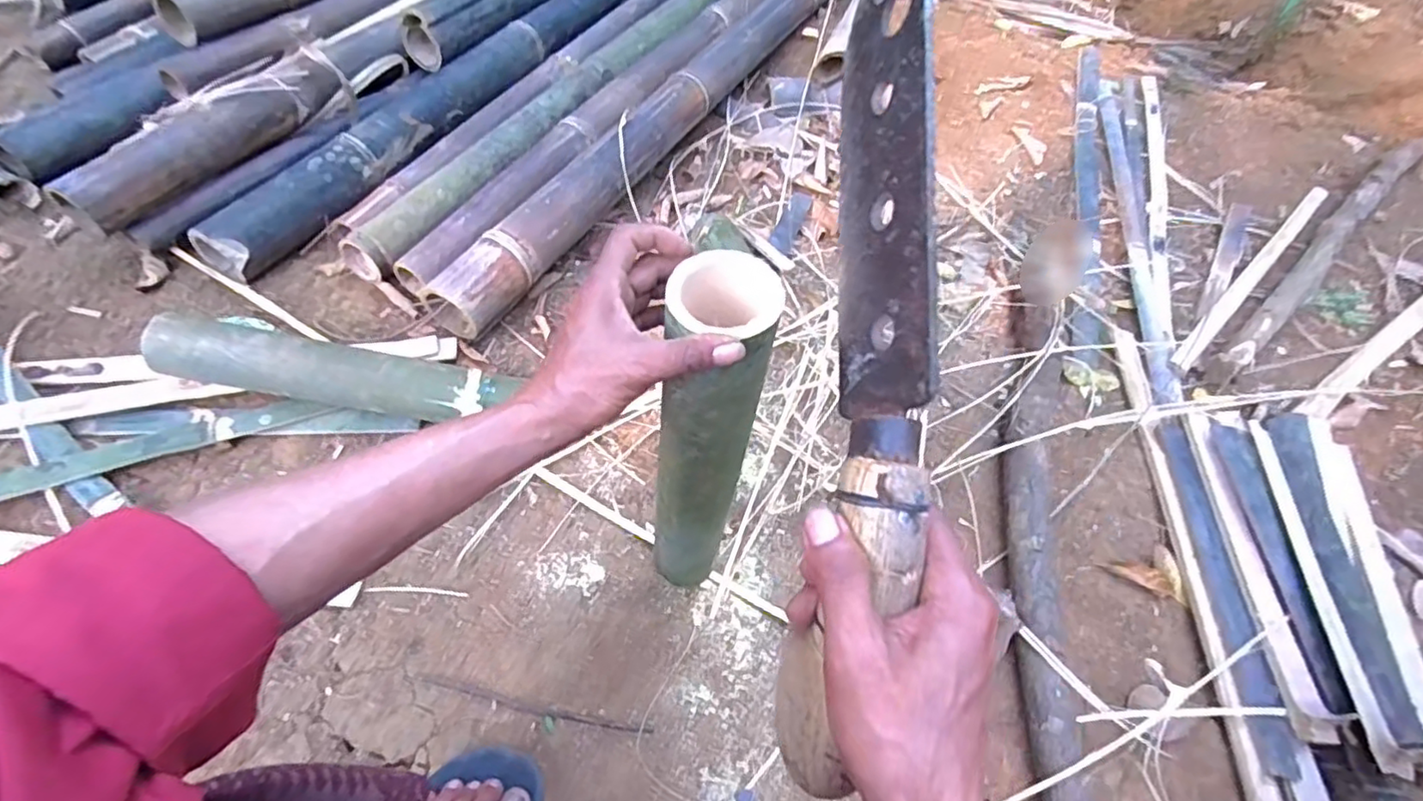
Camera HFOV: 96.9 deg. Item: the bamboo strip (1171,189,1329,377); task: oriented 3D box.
[{"bbox_3d":[0.898,-0.219,1.034,0.635,0.017,0.029,-35,61,-26],"label":"bamboo strip"}]

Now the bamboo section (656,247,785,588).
[{"bbox_3d":[-0.006,0.052,0.501,0.065,0.396,0.064,16,52,6],"label":"bamboo section"}]

